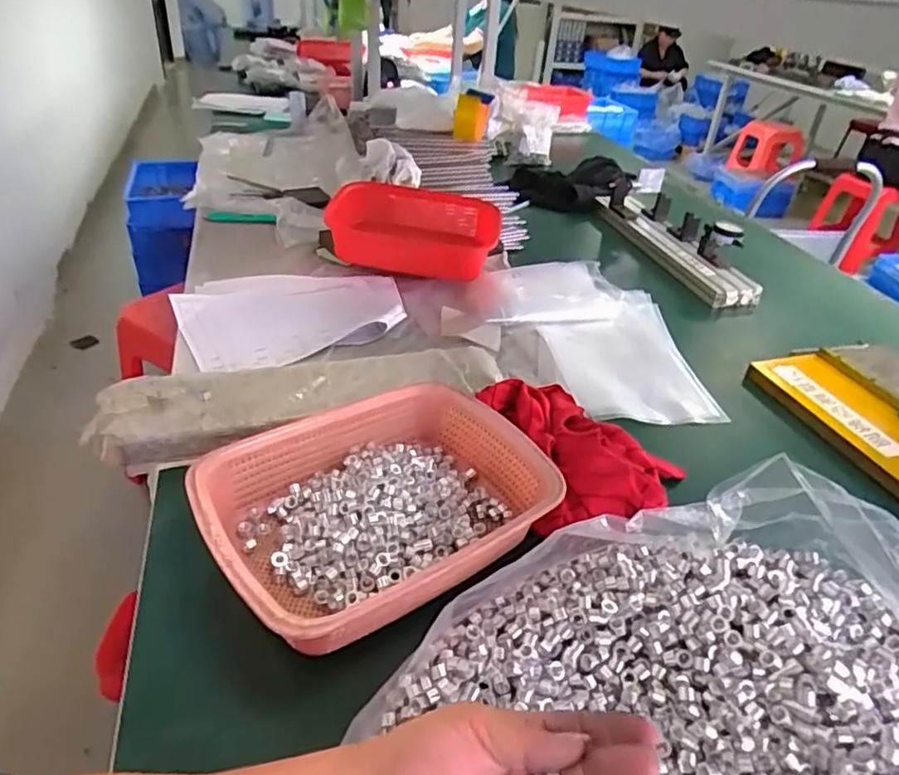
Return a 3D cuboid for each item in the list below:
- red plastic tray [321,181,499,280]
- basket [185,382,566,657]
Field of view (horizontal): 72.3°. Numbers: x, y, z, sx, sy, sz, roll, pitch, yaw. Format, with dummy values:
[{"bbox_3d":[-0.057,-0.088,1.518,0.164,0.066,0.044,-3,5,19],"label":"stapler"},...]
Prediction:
[{"bbox_3d":[-0.069,-0.290,1.120,0.308,0.086,0.218,11,35,8],"label":"red plastic tray"},{"bbox_3d":[-0.064,0.106,0.561,0.289,0.072,0.215,-20,42,-32],"label":"basket"}]

